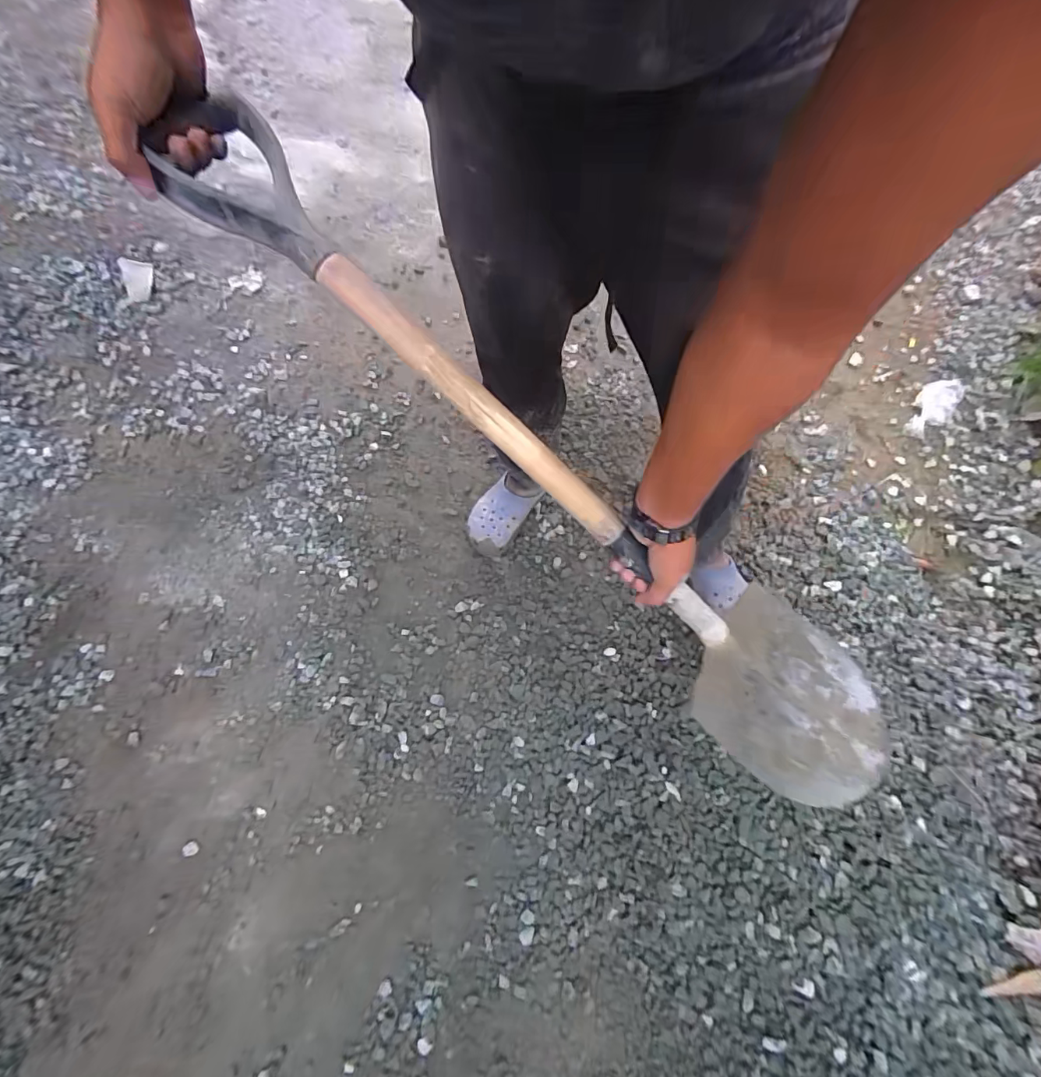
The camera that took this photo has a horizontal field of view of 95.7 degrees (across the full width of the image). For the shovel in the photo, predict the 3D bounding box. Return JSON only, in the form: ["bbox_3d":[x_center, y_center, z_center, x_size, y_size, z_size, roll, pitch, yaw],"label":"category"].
[{"bbox_3d":[0.068,-0.035,0.530,0.972,0.080,0.197,41,74,-14],"label":"shovel"}]

